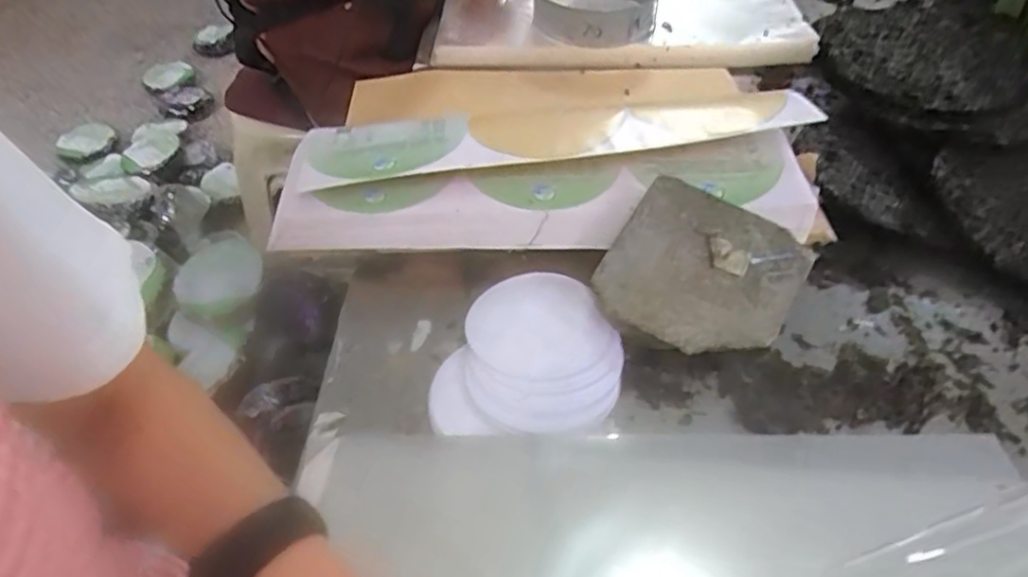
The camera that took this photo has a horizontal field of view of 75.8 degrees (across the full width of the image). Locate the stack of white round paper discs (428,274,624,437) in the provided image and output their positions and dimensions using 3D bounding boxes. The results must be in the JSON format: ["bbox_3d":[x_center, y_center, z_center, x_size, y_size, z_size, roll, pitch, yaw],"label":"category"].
[{"bbox_3d":[0.018,0.053,0.538,0.134,0.014,0.166,8,47,10],"label":"stack of white round paper discs"}]

